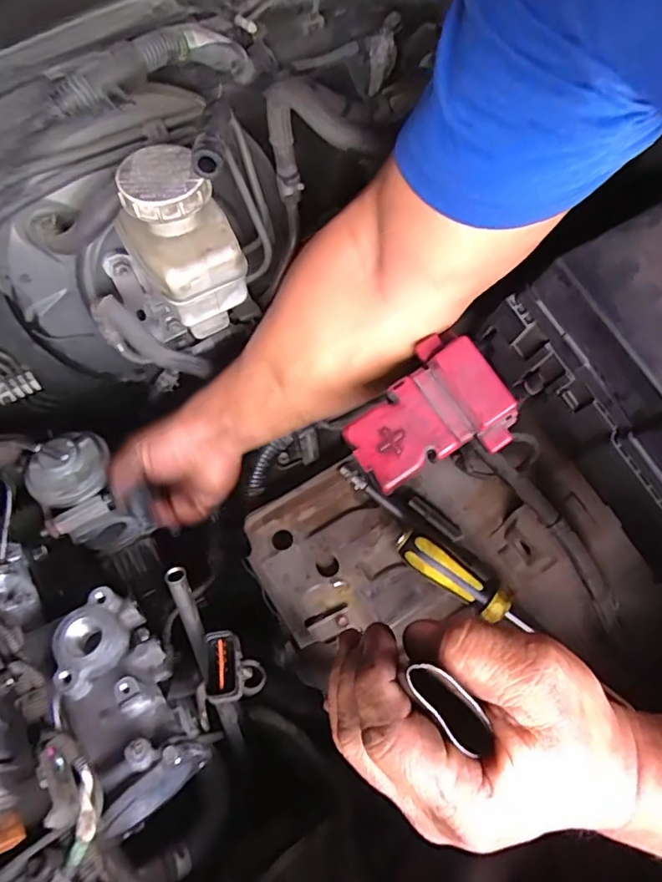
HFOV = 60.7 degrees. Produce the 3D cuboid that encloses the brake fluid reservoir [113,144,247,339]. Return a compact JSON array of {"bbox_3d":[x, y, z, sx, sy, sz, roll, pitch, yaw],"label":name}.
[{"bbox_3d":[-0.101,-0.134,0.377,0.064,0.085,0.077,-35,65,-16],"label":"brake fluid reservoir"}]

